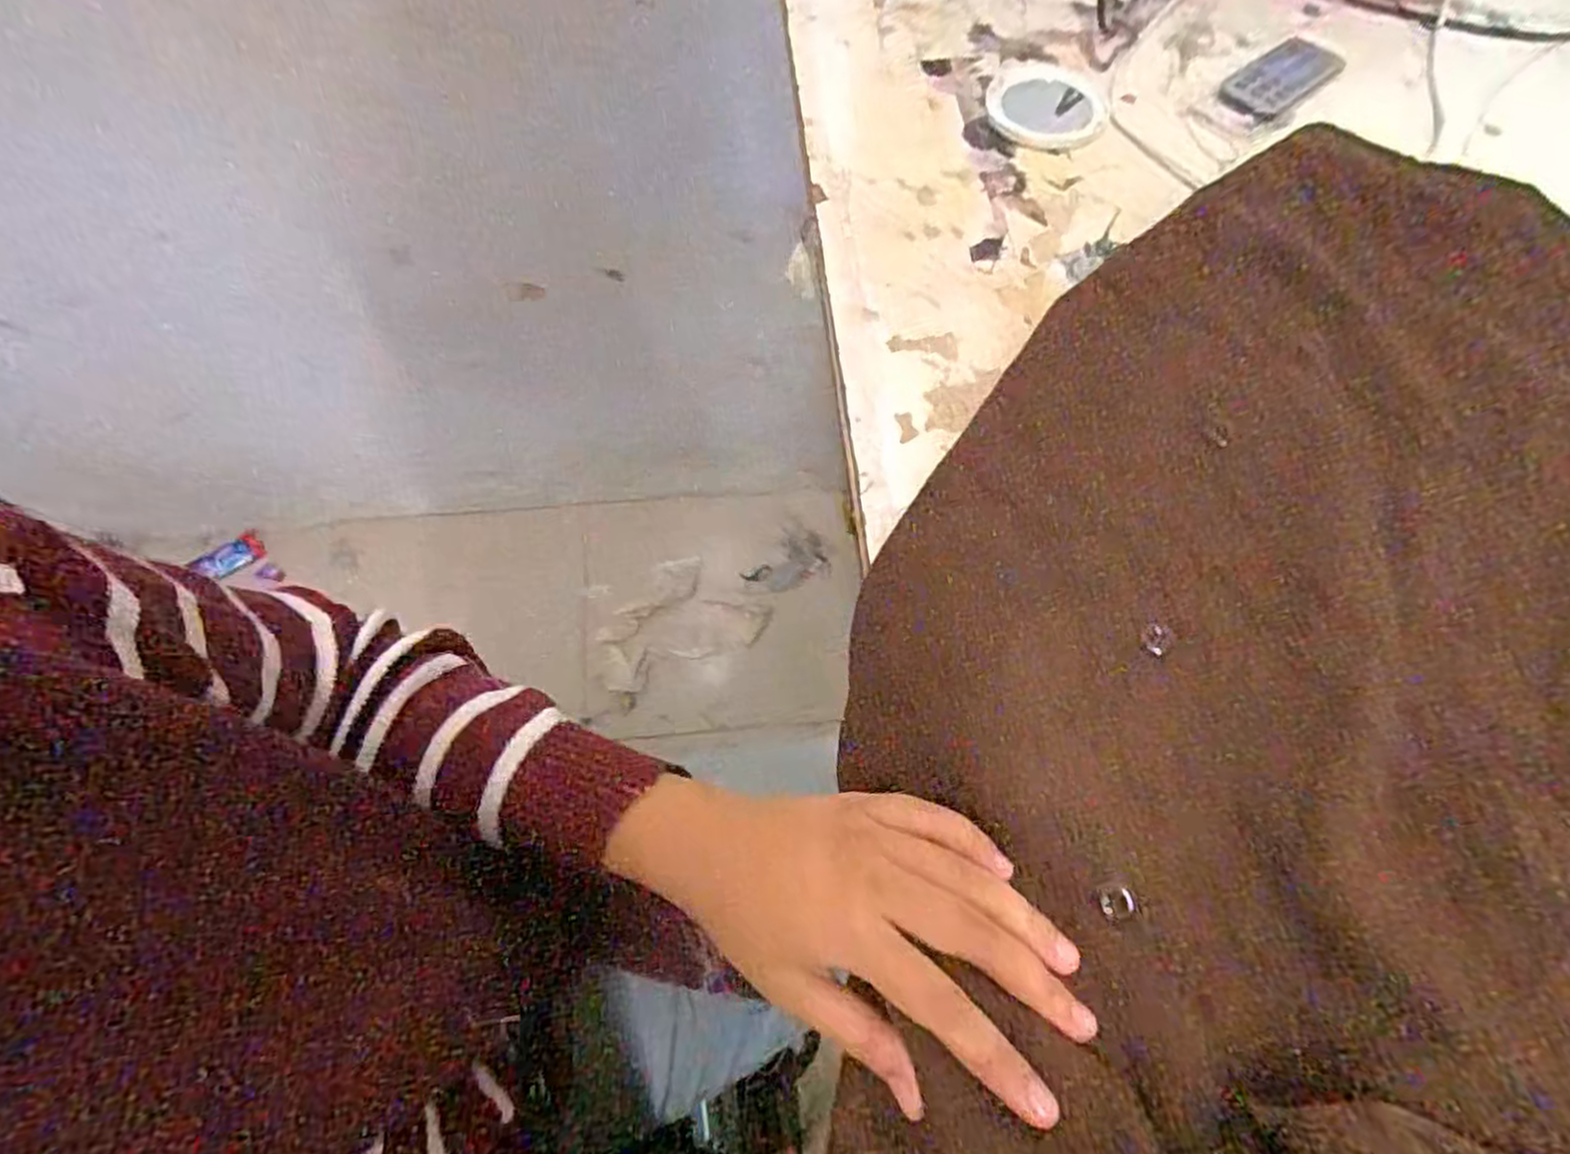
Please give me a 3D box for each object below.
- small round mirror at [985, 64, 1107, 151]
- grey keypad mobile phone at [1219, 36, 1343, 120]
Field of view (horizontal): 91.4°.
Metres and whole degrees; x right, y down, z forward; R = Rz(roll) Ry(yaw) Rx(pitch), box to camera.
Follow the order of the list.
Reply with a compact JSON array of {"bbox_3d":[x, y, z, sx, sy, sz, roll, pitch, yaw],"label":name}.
[{"bbox_3d":[0.166,-0.295,0.477,0.079,0.008,0.069,-37,73,-15],"label":"small round mirror"},{"bbox_3d":[0.318,-0.319,0.491,0.076,0.009,0.044,-35,68,-16],"label":"grey keypad mobile phone"}]

